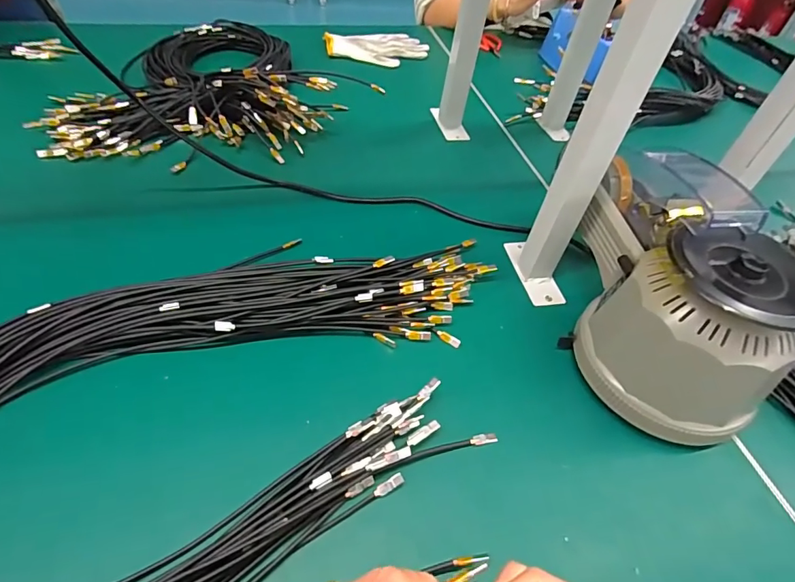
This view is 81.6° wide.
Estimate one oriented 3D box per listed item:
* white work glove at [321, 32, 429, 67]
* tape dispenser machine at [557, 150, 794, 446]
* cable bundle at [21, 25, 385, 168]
[{"bbox_3d":[-0.037,-0.479,0.911,0.194,0.026,0.128,-19,54,-22],"label":"white work glove"},{"bbox_3d":[0.256,-0.014,0.432,0.158,0.150,0.250,18,49,8],"label":"tape dispenser machine"},{"bbox_3d":[-0.309,-0.332,0.711,0.414,0.072,0.403,-12,52,-18],"label":"cable bundle"}]

